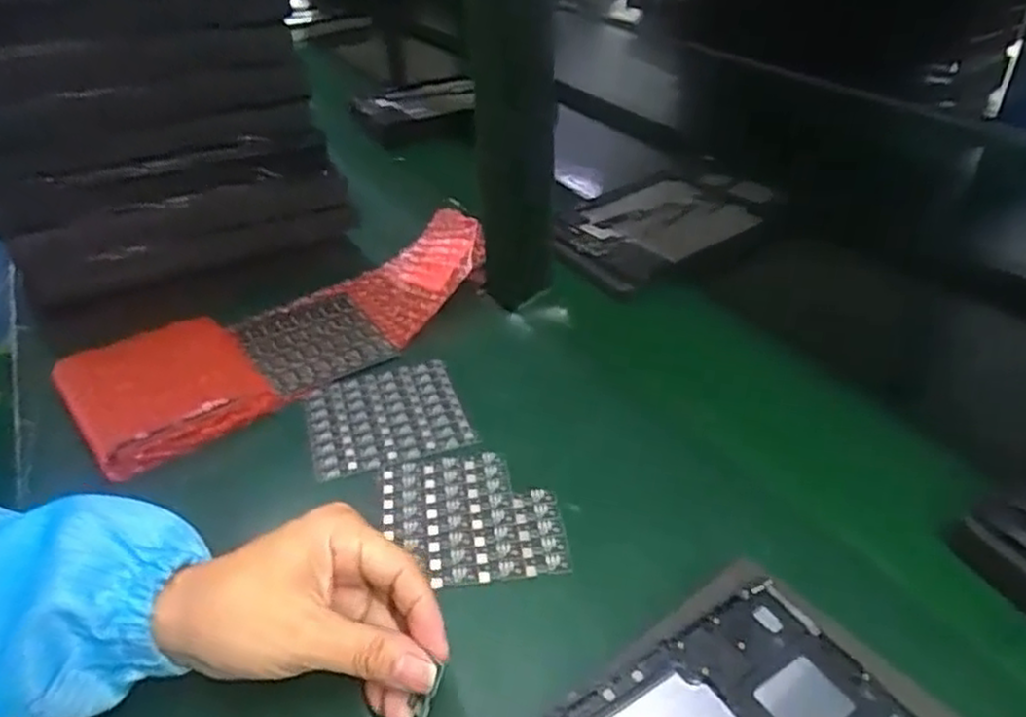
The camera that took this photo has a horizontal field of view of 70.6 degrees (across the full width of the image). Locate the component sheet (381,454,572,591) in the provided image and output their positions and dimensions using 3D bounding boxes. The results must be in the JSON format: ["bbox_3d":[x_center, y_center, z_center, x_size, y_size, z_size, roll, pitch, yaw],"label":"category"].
[{"bbox_3d":[-0.024,0.090,0.417,0.098,0.007,0.094,-6,36,-7],"label":"component sheet"}]

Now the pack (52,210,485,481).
[{"bbox_3d":[-0.161,-0.030,0.550,0.330,0.049,0.126,-26,43,-31],"label":"pack"}]

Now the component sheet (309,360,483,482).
[{"bbox_3d":[-0.085,0.039,0.490,0.101,0.011,0.092,-12,37,-14],"label":"component sheet"}]

